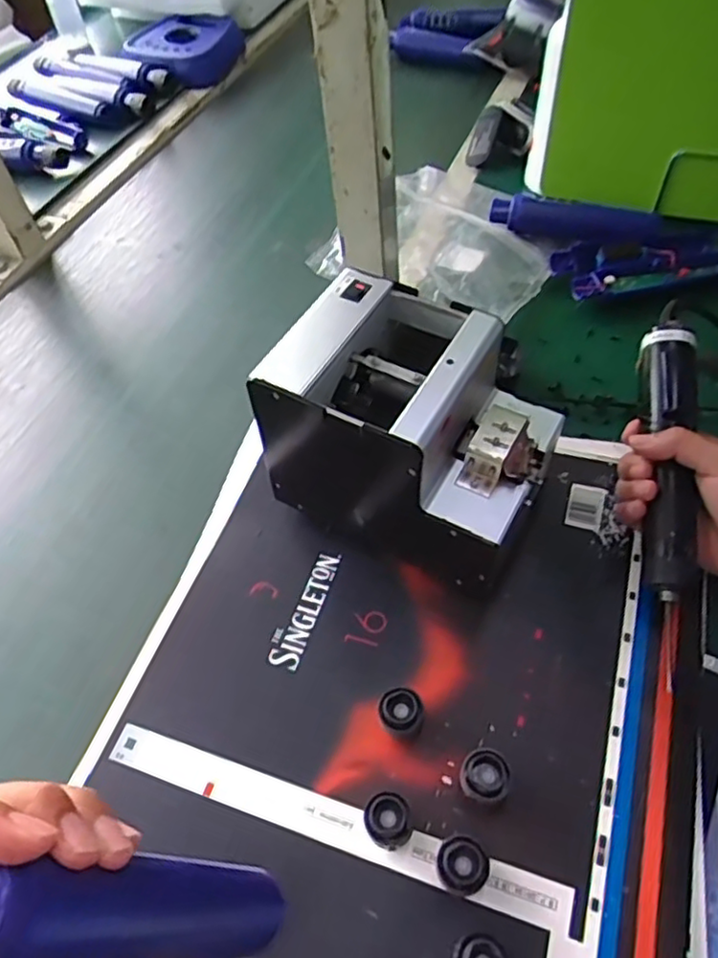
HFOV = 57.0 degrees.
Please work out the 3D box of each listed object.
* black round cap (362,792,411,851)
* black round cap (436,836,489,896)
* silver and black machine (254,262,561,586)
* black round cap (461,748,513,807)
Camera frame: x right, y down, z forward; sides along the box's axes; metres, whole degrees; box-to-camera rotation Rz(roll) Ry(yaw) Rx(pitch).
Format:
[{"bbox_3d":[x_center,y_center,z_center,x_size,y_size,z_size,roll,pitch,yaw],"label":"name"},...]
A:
[{"bbox_3d":[0.017,0.204,0.393,0.026,0.023,0.028,-3,52,4],"label":"black round cap"},{"bbox_3d":[0.058,0.220,0.374,0.028,0.027,0.026,-3,52,4],"label":"black round cap"},{"bbox_3d":[0.042,-0.031,0.481,0.175,0.159,0.125,23,58,21],"label":"silver and black machine"},{"bbox_3d":[0.078,0.182,0.404,0.029,0.022,0.033,17,56,18],"label":"black round cap"}]

